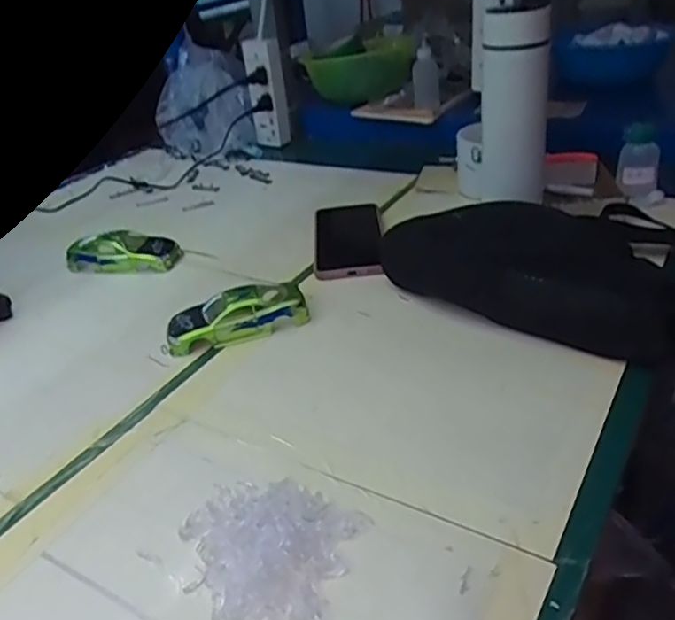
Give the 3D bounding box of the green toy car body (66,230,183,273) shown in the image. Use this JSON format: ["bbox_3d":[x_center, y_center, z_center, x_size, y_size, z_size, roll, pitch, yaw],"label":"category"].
[{"bbox_3d":[-0.249,-0.068,0.749,0.125,0.032,0.049,0,33,11],"label":"green toy car body"}]

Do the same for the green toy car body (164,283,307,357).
[{"bbox_3d":[-0.094,0.003,0.604,0.127,0.035,0.055,-11,32,-6],"label":"green toy car body"}]

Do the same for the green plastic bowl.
[{"bbox_3d":[0.031,-0.401,1.073,0.153,0.081,0.133,20,41,36],"label":"green plastic bowl"}]

